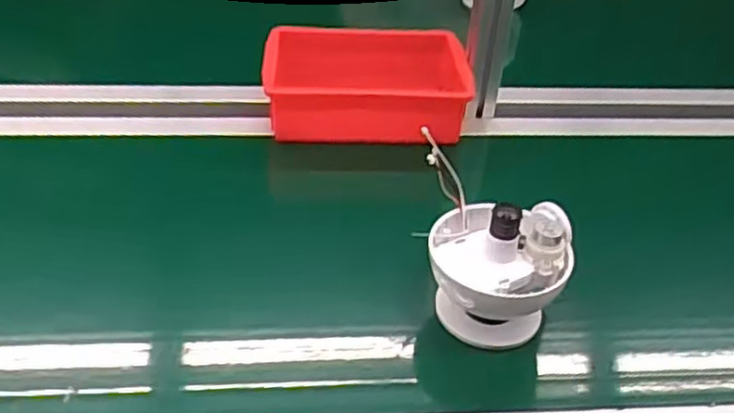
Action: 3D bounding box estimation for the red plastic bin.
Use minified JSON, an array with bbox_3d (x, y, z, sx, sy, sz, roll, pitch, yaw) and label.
[{"bbox_3d":[-0.003,-0.149,0.868,0.244,0.076,0.170,3,40,1],"label":"red plastic bin"}]

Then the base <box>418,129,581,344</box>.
[{"bbox_3d":[0.106,0.035,0.595,0.110,0.115,0.133,0,43,-6],"label":"base"}]

